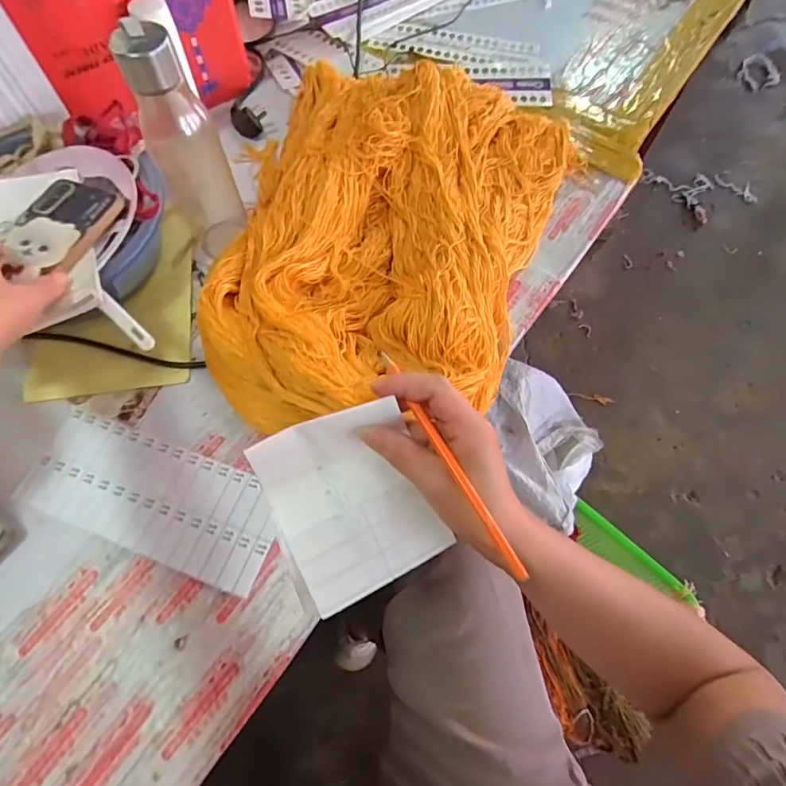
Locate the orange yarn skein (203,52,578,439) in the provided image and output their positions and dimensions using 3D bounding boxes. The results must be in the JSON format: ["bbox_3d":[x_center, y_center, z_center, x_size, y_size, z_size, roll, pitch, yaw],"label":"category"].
[{"bbox_3d":[-0.014,-0.187,0.543,0.347,0.079,0.493,21,68,6],"label":"orange yarn skein"}]

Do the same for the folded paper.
[{"bbox_3d":[-0.026,0.072,0.319,0.096,0.016,0.119,-25,91,-9],"label":"folded paper"}]

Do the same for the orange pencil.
[{"bbox_3d":[0.034,0.039,0.308,0.007,0.005,0.157,-28,72,-13],"label":"orange pencil"}]

